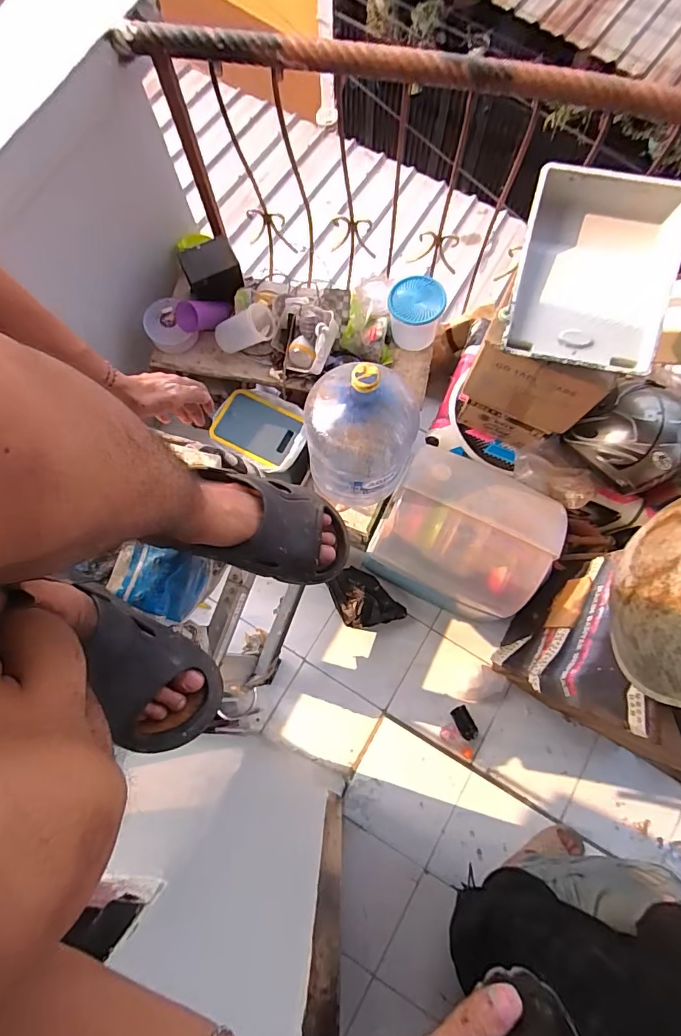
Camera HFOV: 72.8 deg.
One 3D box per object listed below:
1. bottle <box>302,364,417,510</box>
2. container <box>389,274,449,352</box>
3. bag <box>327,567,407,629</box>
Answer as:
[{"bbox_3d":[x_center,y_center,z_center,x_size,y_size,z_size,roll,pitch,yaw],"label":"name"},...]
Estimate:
[{"bbox_3d":[0.048,-0.207,1.142,0.264,0.444,0.245,5,78,2],"label":"bottle"},{"bbox_3d":[0.206,-0.567,1.282,0.140,0.162,0.154,0,78,1],"label":"container"},{"bbox_3d":[0.068,0.274,1.513,0.169,0.072,0.257,-44,81,-7],"label":"bag"}]

